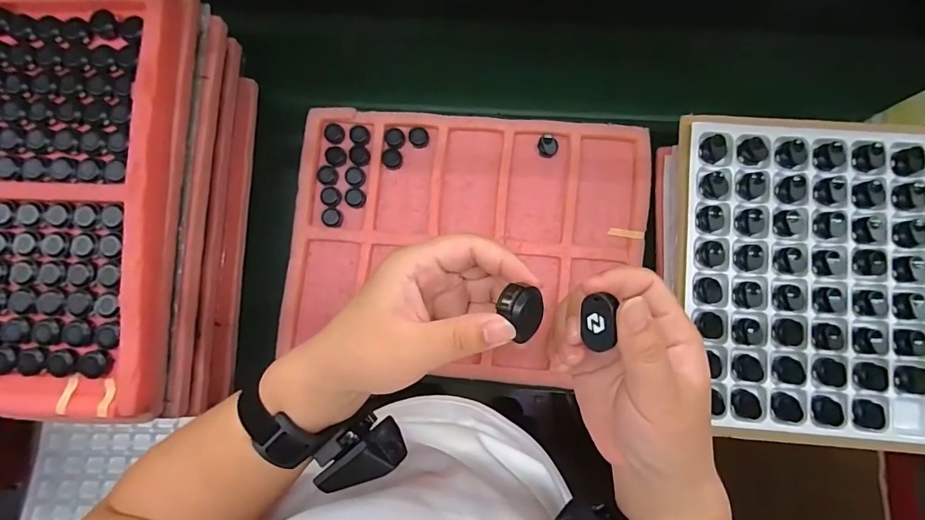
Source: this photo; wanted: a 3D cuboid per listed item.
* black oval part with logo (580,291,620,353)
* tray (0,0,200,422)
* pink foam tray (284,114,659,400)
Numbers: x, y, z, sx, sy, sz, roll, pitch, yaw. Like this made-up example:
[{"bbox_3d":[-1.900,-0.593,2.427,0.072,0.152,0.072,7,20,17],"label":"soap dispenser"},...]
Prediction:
[{"bbox_3d":[0.070,0.031,0.217,0.010,0.015,0.024,-8,97,-47],"label":"black oval part with logo"},{"bbox_3d":[-0.511,-0.078,0.484,0.365,0.057,0.483,3,82,2],"label":"tray"},{"bbox_3d":[0.003,-0.042,0.637,0.504,0.041,0.344,6,88,-2],"label":"pink foam tray"}]

